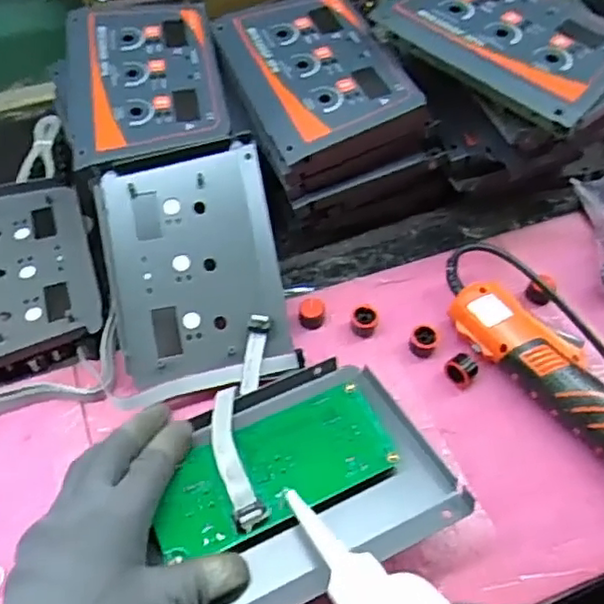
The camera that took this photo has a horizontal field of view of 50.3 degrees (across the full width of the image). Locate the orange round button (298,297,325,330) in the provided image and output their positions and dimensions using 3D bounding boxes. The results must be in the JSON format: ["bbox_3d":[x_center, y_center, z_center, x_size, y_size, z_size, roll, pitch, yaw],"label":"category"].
[{"bbox_3d":[0.008,0.009,0.531,0.021,0.014,0.023,0,54,0],"label":"orange round button"}]

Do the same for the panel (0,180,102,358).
[{"bbox_3d":[-0.251,-0.031,0.559,0.128,0.017,0.193,-16,55,-11],"label":"panel"}]

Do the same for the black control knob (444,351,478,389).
[{"bbox_3d":[0.122,0.052,0.495,0.022,0.019,0.017,34,61,23],"label":"black control knob"}]

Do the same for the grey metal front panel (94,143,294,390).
[{"bbox_3d":[-0.084,-0.030,0.510,0.130,0.012,0.170,-11,84,-10],"label":"grey metal front panel"}]

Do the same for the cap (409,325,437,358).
[{"bbox_3d":[0.098,0.029,0.517,0.020,0.015,0.025,12,55,9],"label":"cap"}]

